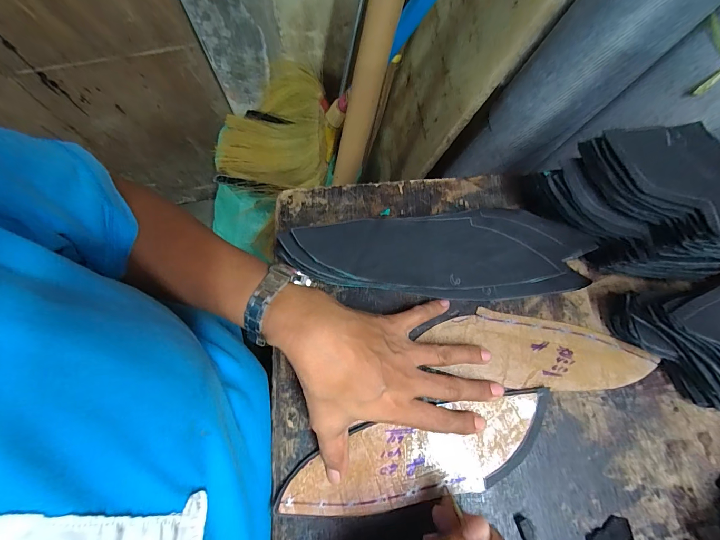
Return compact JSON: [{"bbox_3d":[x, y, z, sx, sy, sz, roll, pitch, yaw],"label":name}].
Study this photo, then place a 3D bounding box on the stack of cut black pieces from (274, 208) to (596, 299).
[{"bbox_3d":[0.065,-0.014,0.299,0.264,0.042,0.077,-3,71,-1],"label":"stack of cut black pieces"}]

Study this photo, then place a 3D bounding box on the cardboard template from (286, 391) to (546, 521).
[{"bbox_3d":[0.046,0.149,0.260,0.207,0.004,0.059,-15,72,-5],"label":"cardboard template"}]

